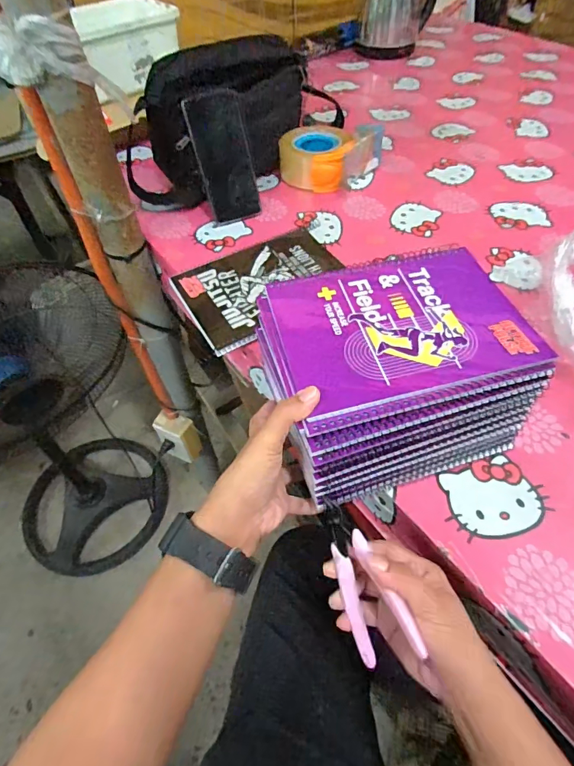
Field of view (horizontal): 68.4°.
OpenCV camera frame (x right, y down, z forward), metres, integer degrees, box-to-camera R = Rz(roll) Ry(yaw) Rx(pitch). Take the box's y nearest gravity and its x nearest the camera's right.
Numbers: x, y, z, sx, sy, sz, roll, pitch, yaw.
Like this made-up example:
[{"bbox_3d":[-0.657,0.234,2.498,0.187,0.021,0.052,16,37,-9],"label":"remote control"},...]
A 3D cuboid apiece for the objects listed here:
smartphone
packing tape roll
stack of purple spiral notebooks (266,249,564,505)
[{"bbox_3d":[-0.088,-0.323,0.611,0.075,0.162,0.006,-18,27,-7],"label":"smartphone"},{"bbox_3d":[0.070,-0.380,0.702,0.119,0.064,0.152,37,62,26],"label":"packing tape roll"},{"bbox_3d":[0.093,-0.015,0.380,0.214,0.095,0.174,-14,54,-9],"label":"stack of purple spiral notebooks"}]

